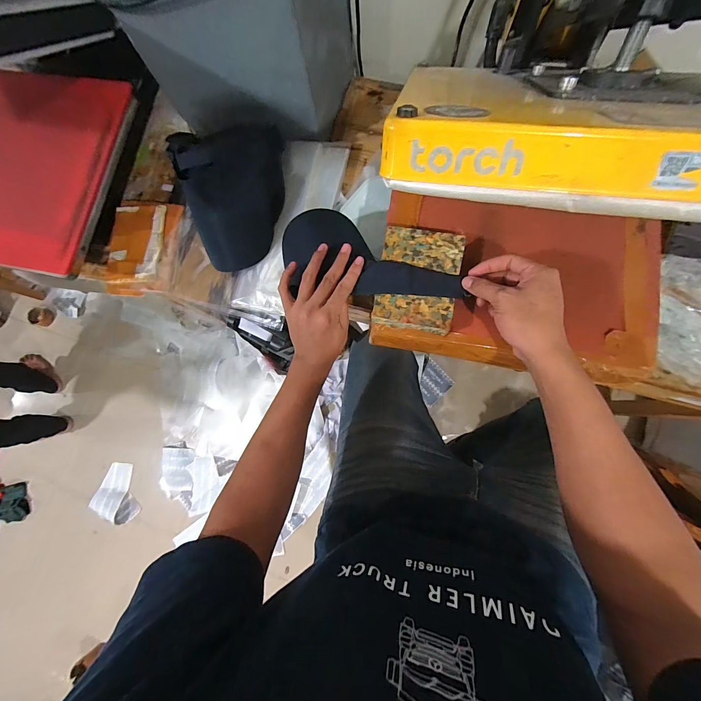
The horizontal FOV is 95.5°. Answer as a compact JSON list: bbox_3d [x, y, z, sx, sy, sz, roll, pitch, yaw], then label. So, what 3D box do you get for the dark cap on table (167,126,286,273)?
[{"bbox_3d":[-0.208,-0.271,0.555,0.184,0.137,0.202,-1,82,5],"label":"dark cap on table"}]

